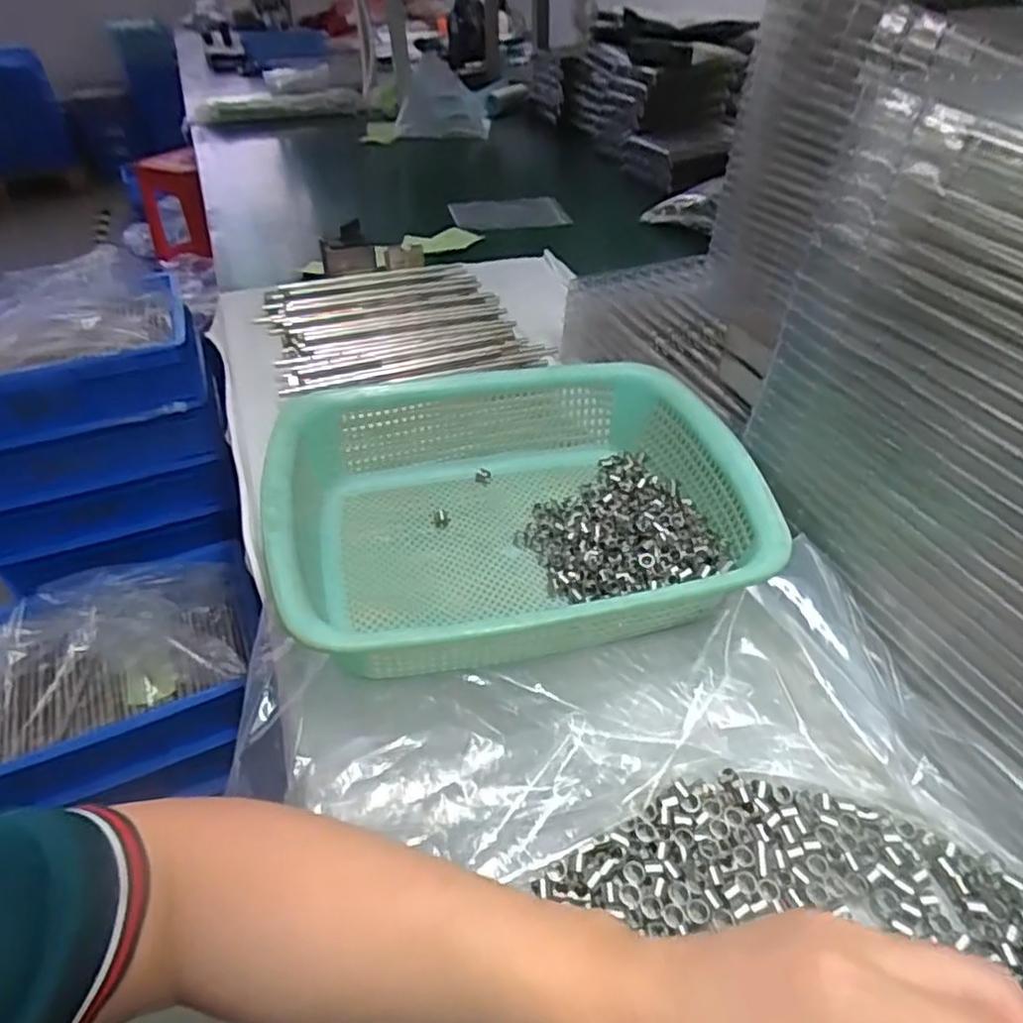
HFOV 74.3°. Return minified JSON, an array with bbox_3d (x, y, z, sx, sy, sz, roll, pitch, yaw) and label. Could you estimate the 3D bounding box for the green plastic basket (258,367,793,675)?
[{"bbox_3d":[0.006,-0.001,0.441,0.293,0.083,0.219,-8,41,-8],"label":"green plastic basket"}]

